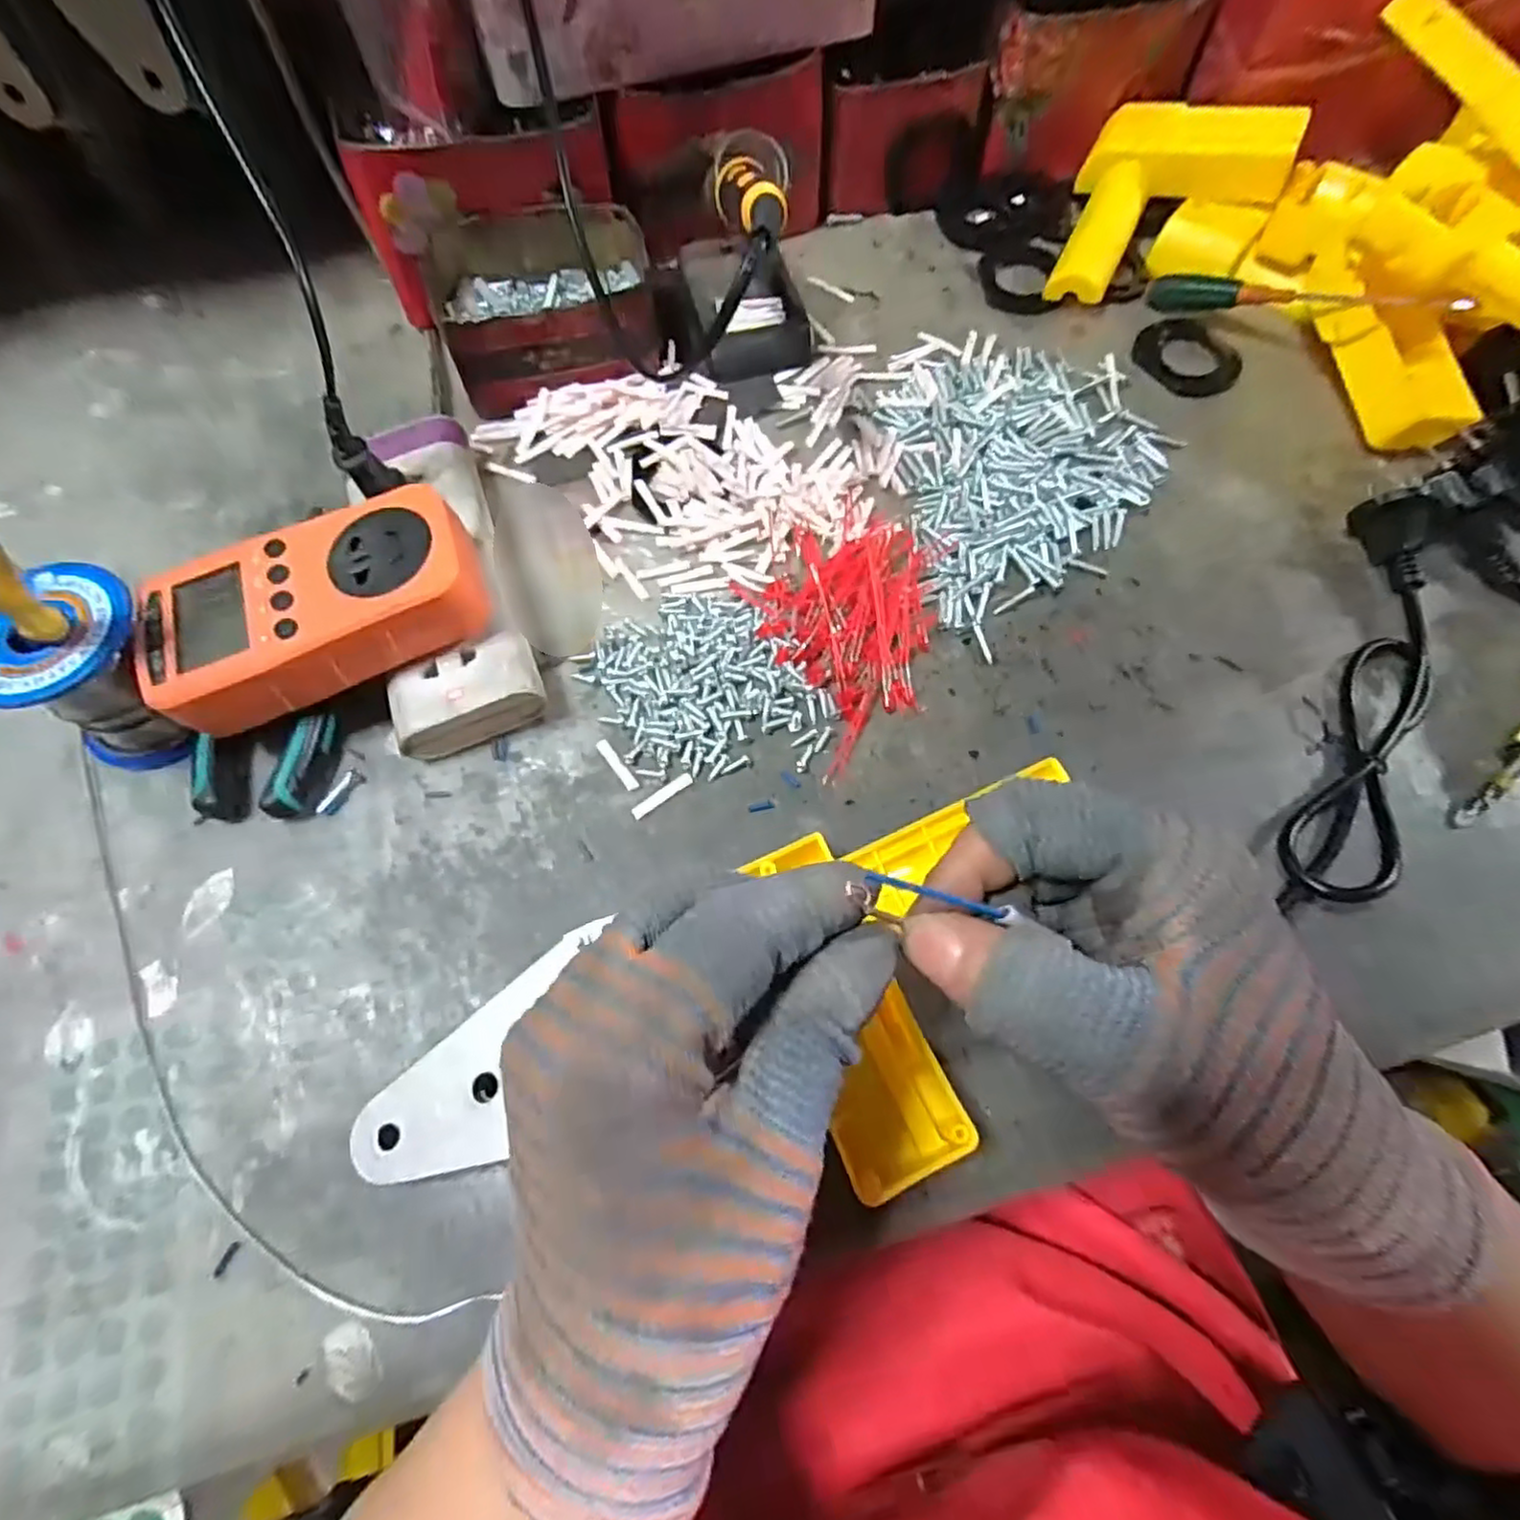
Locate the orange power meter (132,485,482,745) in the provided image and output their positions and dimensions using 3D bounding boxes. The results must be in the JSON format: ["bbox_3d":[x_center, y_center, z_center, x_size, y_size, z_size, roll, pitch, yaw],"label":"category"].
[{"bbox_3d":[-0.179,-0.064,0.283,0.126,0.032,0.065,-22,69,-8],"label":"orange power meter"}]

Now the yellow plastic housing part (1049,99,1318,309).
[{"bbox_3d":[0.238,-0.324,0.411,0.110,0.054,0.138,24,69,10],"label":"yellow plastic housing part"}]

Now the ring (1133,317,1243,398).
[{"bbox_3d":[0.244,-0.234,0.403,0.059,0.005,0.059,0,67,1],"label":"ring"}]

